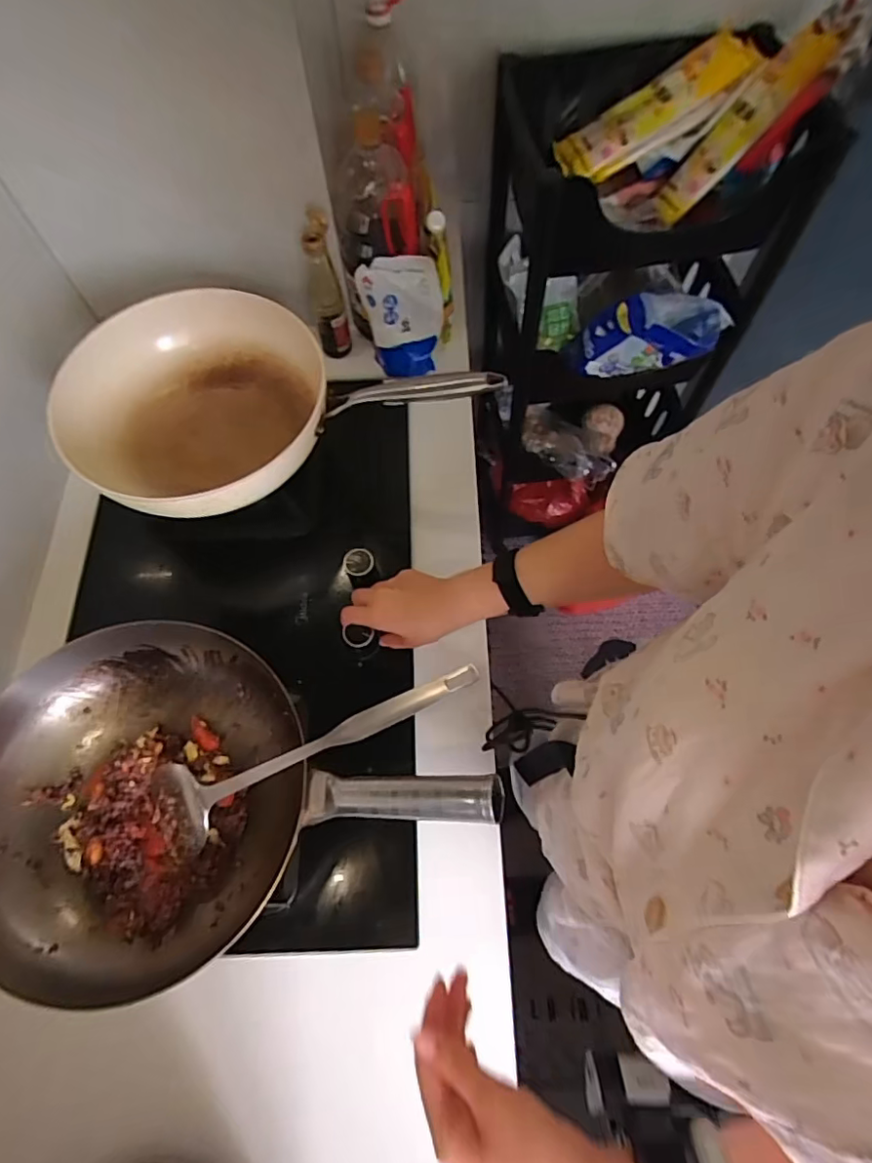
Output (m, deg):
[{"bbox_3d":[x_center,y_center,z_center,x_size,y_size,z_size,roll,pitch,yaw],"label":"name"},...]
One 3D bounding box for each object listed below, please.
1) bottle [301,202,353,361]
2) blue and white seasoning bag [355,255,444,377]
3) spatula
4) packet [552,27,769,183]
[{"bbox_3d":[-0.158,-0.411,0.805,0.049,0.212,0.039,-22,68,-8],"label":"bottle"},{"bbox_3d":[-0.047,-0.388,0.819,0.111,0.162,0.064,-12,67,-4],"label":"blue and white seasoning bag"},{"bbox_3d":[-0.116,0.151,0.507,0.335,0.023,0.076,-26,67,9],"label":"spatula"},{"bbox_3d":[0.335,-0.716,0.857,0.293,0.054,0.085,-21,65,19],"label":"packet"}]

